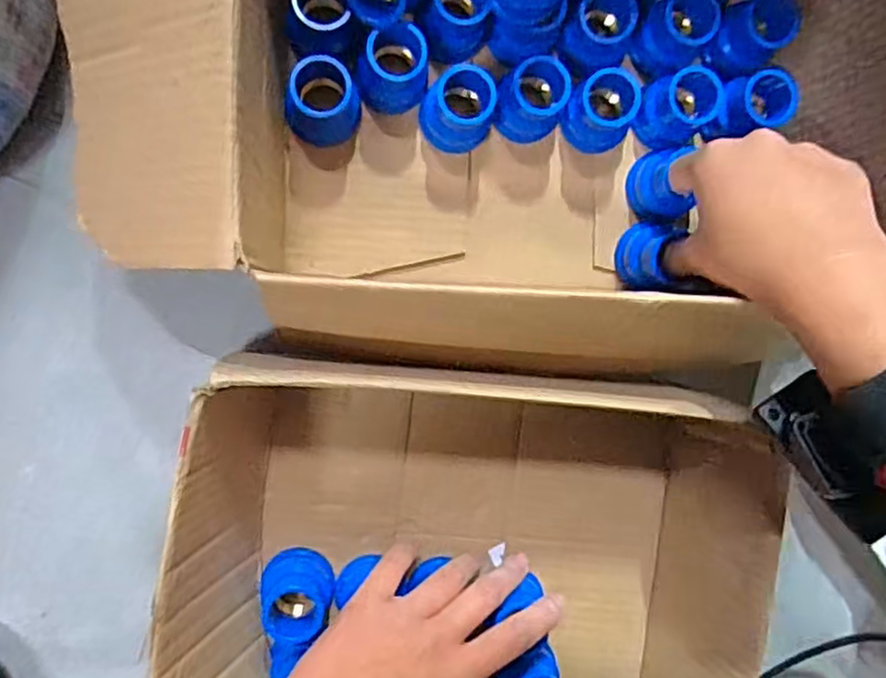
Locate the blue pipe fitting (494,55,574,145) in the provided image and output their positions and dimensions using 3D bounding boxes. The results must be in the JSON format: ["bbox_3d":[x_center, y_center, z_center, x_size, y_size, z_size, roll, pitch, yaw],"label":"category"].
[{"bbox_3d":[0.051,-0.133,0.381,0.037,0.039,0.037,-1,94,-8],"label":"blue pipe fitting"}]

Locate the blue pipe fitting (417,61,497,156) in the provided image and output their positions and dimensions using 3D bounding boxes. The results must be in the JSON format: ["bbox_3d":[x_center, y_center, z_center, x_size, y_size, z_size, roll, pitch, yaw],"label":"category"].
[{"bbox_3d":[0.009,-0.126,0.376,0.036,0.045,0.037,-1,94,-8],"label":"blue pipe fitting"}]

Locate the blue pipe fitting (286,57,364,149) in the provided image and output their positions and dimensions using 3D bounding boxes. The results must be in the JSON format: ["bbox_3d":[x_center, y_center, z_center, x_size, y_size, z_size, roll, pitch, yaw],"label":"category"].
[{"bbox_3d":[-0.064,-0.126,0.364,0.042,0.048,0.037,-28,97,-5],"label":"blue pipe fitting"}]

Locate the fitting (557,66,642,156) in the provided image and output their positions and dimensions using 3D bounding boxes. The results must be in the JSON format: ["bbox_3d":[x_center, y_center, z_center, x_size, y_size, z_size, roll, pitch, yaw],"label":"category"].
[{"bbox_3d":[0.089,-0.126,0.382,0.033,0.044,0.038,-36,98,-4],"label":"fitting"}]

